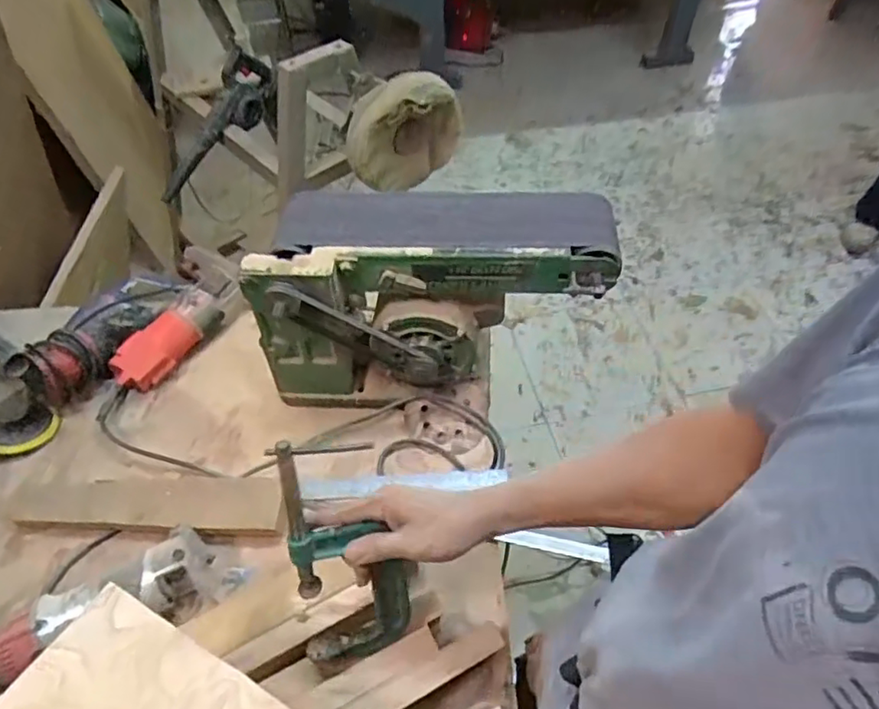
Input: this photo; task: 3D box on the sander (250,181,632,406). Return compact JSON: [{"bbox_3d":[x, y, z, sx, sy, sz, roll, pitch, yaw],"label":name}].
[{"bbox_3d":[-0.006,-0.065,0.785,0.423,0.258,0.155,-3,50,-1],"label":"sander"}]

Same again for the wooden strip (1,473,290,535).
[{"bbox_3d":[-0.364,0.184,0.767,0.341,0.048,0.076,2,50,3],"label":"wooden strip"}]

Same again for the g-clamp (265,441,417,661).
[{"bbox_3d":[-0.092,0.181,0.547,0.111,0.266,0.044,-26,31,-19],"label":"g-clamp"}]

